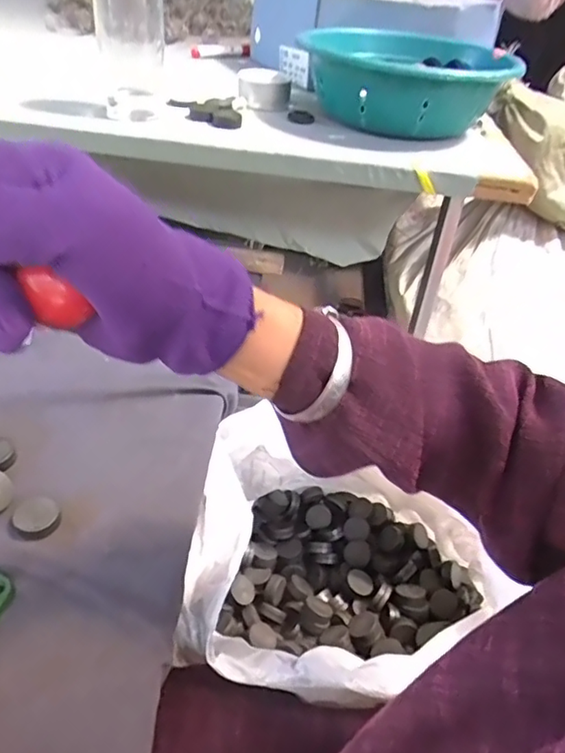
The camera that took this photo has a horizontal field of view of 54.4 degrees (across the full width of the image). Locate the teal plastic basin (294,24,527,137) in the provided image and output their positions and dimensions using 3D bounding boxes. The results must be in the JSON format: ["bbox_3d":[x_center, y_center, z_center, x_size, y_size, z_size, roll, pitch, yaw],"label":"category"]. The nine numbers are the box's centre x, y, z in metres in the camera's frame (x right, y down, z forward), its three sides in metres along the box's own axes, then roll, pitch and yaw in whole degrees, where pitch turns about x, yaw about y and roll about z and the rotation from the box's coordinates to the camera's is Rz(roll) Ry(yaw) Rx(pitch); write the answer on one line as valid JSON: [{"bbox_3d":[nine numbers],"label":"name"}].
[{"bbox_3d":[0.157,-0.367,0.685,0.229,0.076,0.226,4,40,-3],"label":"teal plastic basin"}]

